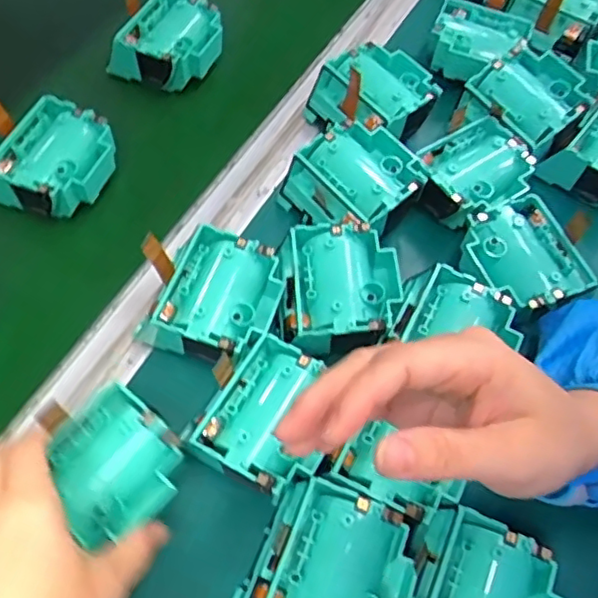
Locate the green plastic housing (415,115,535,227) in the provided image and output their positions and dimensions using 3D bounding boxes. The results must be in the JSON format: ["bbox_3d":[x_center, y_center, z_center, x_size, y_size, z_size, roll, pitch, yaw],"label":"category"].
[{"bbox_3d":[0.123,-0.085,0.426,0.078,0.031,0.062,-27,67,-17],"label":"green plastic housing"}]

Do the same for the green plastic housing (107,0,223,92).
[{"bbox_3d":[-0.101,-0.202,0.479,0.074,0.035,0.083,33,65,13],"label":"green plastic housing"}]

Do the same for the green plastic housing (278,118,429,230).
[{"bbox_3d":[0.039,-0.077,0.419,0.078,0.042,0.076,-35,70,-20],"label":"green plastic housing"}]

